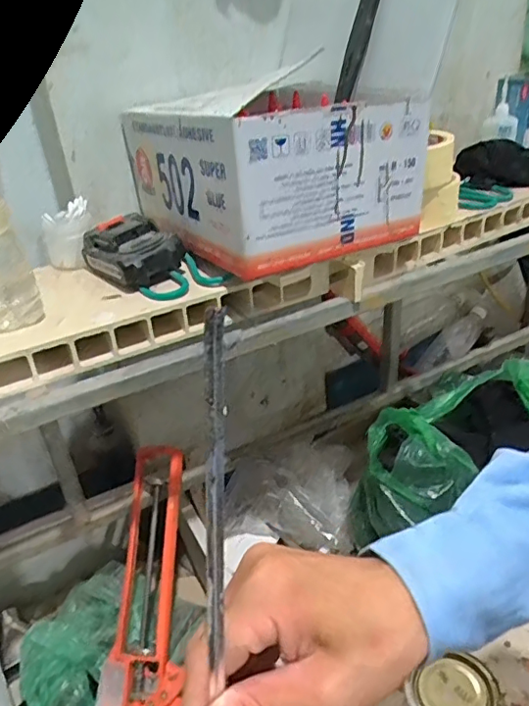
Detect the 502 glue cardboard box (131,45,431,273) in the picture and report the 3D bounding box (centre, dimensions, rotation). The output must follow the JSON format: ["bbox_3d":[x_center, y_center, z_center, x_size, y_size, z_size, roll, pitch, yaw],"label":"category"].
[{"bbox_3d":[0.000,-0.219,0.635,0.222,0.147,0.286,-22,33,-26],"label":"502 glue cardboard box"}]

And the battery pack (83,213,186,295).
[{"bbox_3d":[-0.145,-0.111,0.608,0.072,0.054,0.106,-27,36,-32],"label":"battery pack"}]

